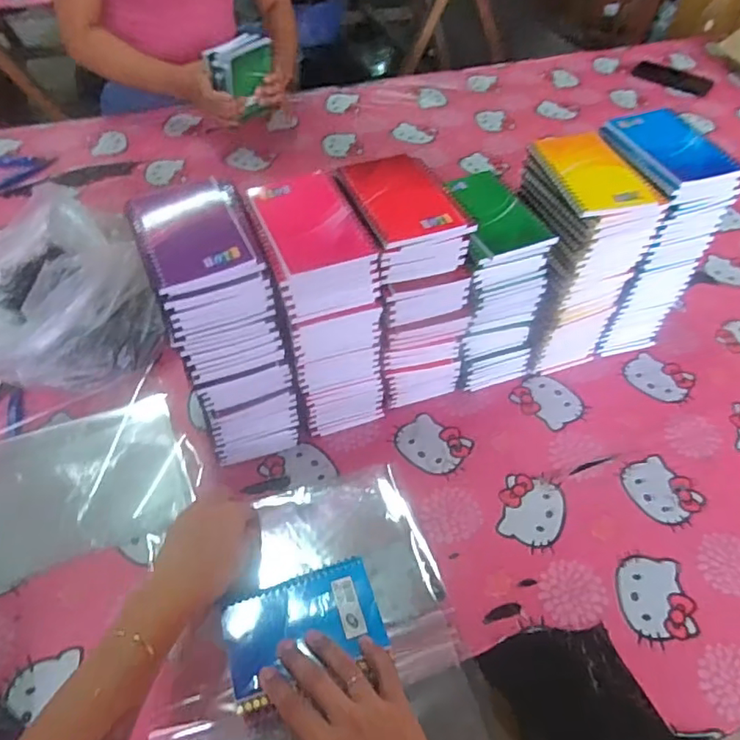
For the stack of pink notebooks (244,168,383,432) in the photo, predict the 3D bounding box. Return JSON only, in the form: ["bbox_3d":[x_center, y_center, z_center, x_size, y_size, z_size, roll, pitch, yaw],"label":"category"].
[{"bbox_3d":[-0.052,-0.055,0.621,0.101,0.260,0.128,-15,53,-14],"label":"stack of pink notebooks"}]

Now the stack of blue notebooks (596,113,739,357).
[{"bbox_3d":[0.329,-0.161,0.728,0.106,0.269,0.141,-15,53,-13],"label":"stack of blue notebooks"}]

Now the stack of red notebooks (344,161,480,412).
[{"bbox_3d":[0.035,-0.081,0.645,0.105,0.260,0.125,-18,54,-16],"label":"stack of red notebooks"}]

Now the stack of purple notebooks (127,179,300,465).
[{"bbox_3d":[-0.148,-0.034,0.595,0.098,0.283,0.141,-18,55,-16],"label":"stack of purple notebooks"}]

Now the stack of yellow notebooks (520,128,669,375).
[{"bbox_3d":[0.235,-0.128,0.698,0.108,0.268,0.124,-18,53,-16],"label":"stack of yellow notebooks"}]

